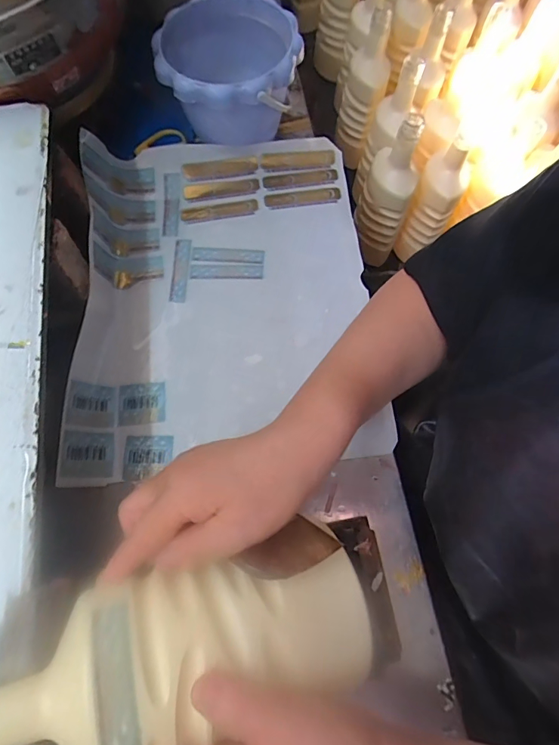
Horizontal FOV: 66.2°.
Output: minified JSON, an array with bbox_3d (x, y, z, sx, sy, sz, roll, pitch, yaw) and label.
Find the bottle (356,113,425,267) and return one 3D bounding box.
[{"bbox_3d":[0.172,-0.282,0.681,0.080,0.250,0.079,21,70,5],"label":"bottle"}]

